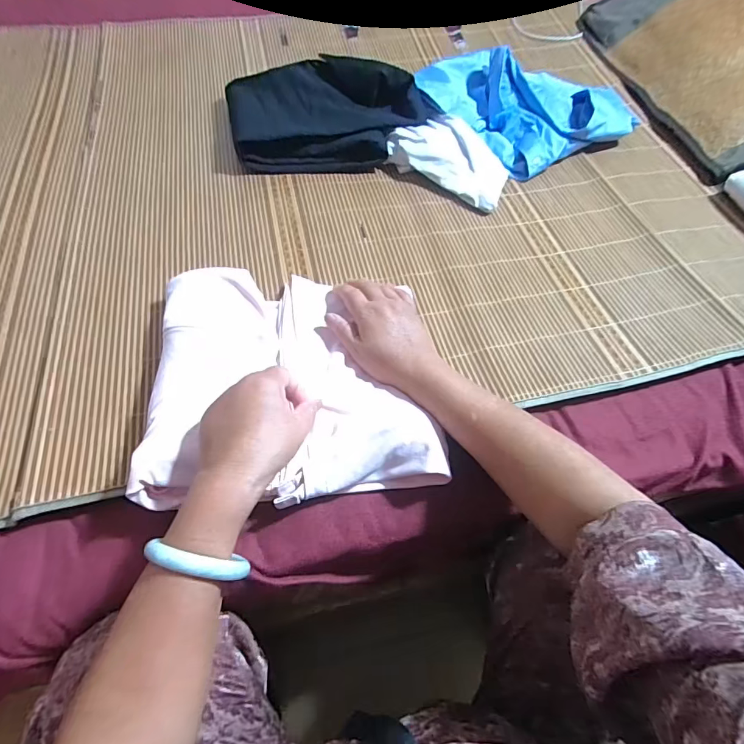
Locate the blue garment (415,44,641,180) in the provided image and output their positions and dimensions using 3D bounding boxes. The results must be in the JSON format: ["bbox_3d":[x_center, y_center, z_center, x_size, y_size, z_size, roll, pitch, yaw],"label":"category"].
[{"bbox_3d":[0.270,-0.487,0.793,0.335,0.069,0.301,39,63,19],"label":"blue garment"}]

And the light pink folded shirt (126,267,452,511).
[{"bbox_3d":[-0.089,-0.003,0.464,0.265,0.043,0.273,-7,59,-9],"label":"light pink folded shirt"}]

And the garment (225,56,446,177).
[{"bbox_3d":[-0.064,-0.439,0.726,0.323,0.093,0.225,-9,59,-10],"label":"garment"}]

